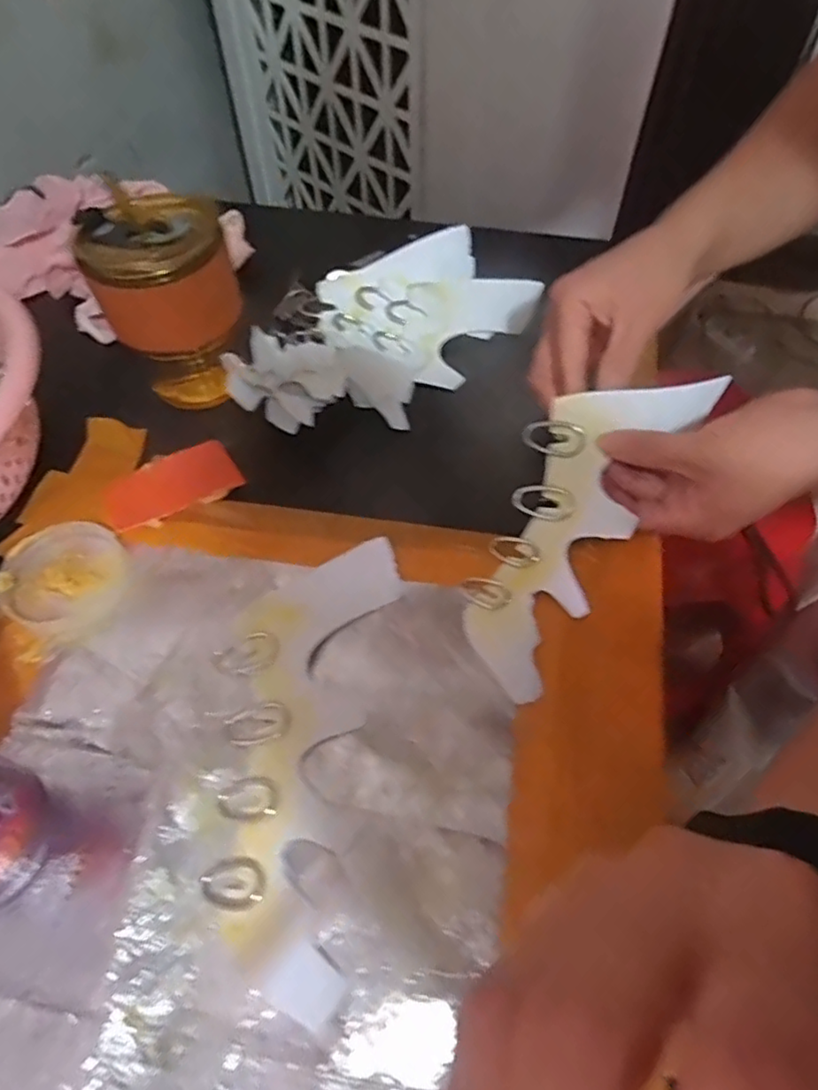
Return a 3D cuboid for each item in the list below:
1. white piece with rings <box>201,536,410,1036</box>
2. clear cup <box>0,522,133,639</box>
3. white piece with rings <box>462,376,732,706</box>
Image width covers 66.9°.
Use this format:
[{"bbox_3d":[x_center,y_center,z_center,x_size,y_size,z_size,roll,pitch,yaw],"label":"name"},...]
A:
[{"bbox_3d":[-0.057,0.090,0.299,0.082,0.009,0.210,6,58,3],"label":"white piece with rings"},{"bbox_3d":[-0.192,0.018,0.347,0.064,0.011,0.067,0,58,0],"label":"clear cup"},{"bbox_3d":[0.089,-0.016,0.347,0.075,0.032,0.198,28,80,16],"label":"white piece with rings"}]

